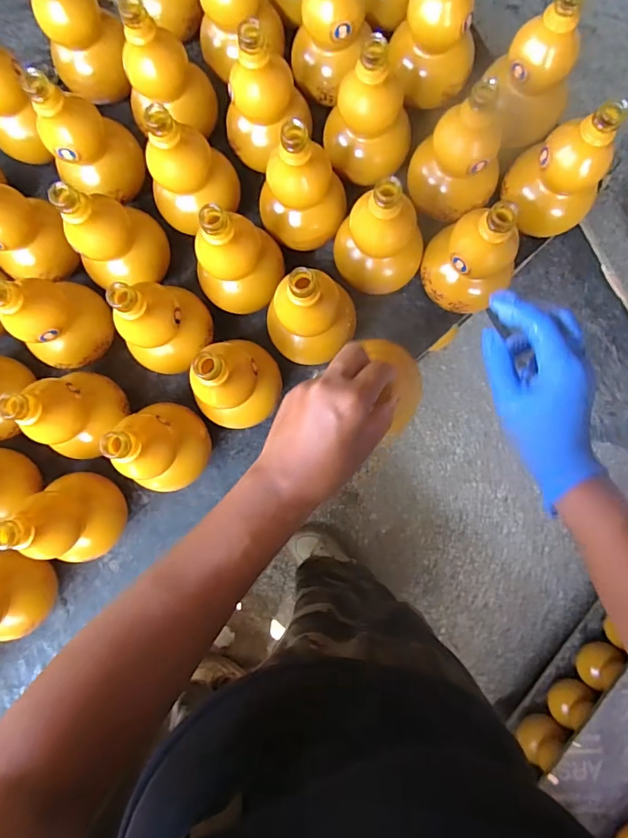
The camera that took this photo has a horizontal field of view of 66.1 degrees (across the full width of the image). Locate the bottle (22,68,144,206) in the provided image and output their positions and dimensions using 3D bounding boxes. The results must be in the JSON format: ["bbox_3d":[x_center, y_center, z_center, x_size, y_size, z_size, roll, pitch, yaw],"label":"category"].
[{"bbox_3d":[-0.264,-0.321,0.547,0.090,0.145,0.092,17,87,3],"label":"bottle"}]

